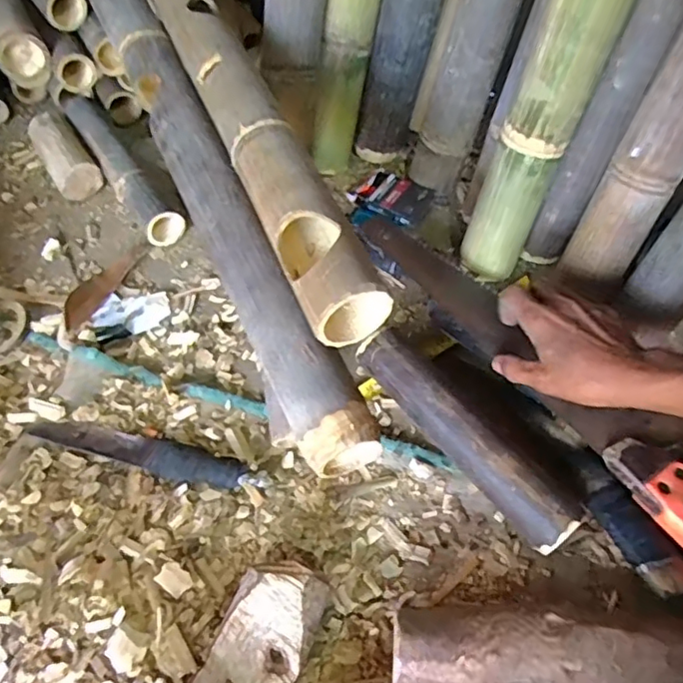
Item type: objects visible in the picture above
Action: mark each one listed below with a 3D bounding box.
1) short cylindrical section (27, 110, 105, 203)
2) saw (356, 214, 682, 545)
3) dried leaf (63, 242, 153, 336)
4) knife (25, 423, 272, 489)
[{"bbox_3d":[-0.400,-0.267,0.866,0.062,0.062,0.154,-28,59,-16],"label":"short cylindrical section"},{"bbox_3d":[0.208,0.025,0.618,0.124,0.049,0.495,-39,66,-22],"label":"saw"},{"bbox_3d":[-0.297,-0.076,0.740,0.034,0.023,0.154,19,58,15],"label":"dried leaf"},{"bbox_3d":[-0.200,0.111,0.615,0.260,0.022,0.040,14,57,12],"label":"knife"}]

